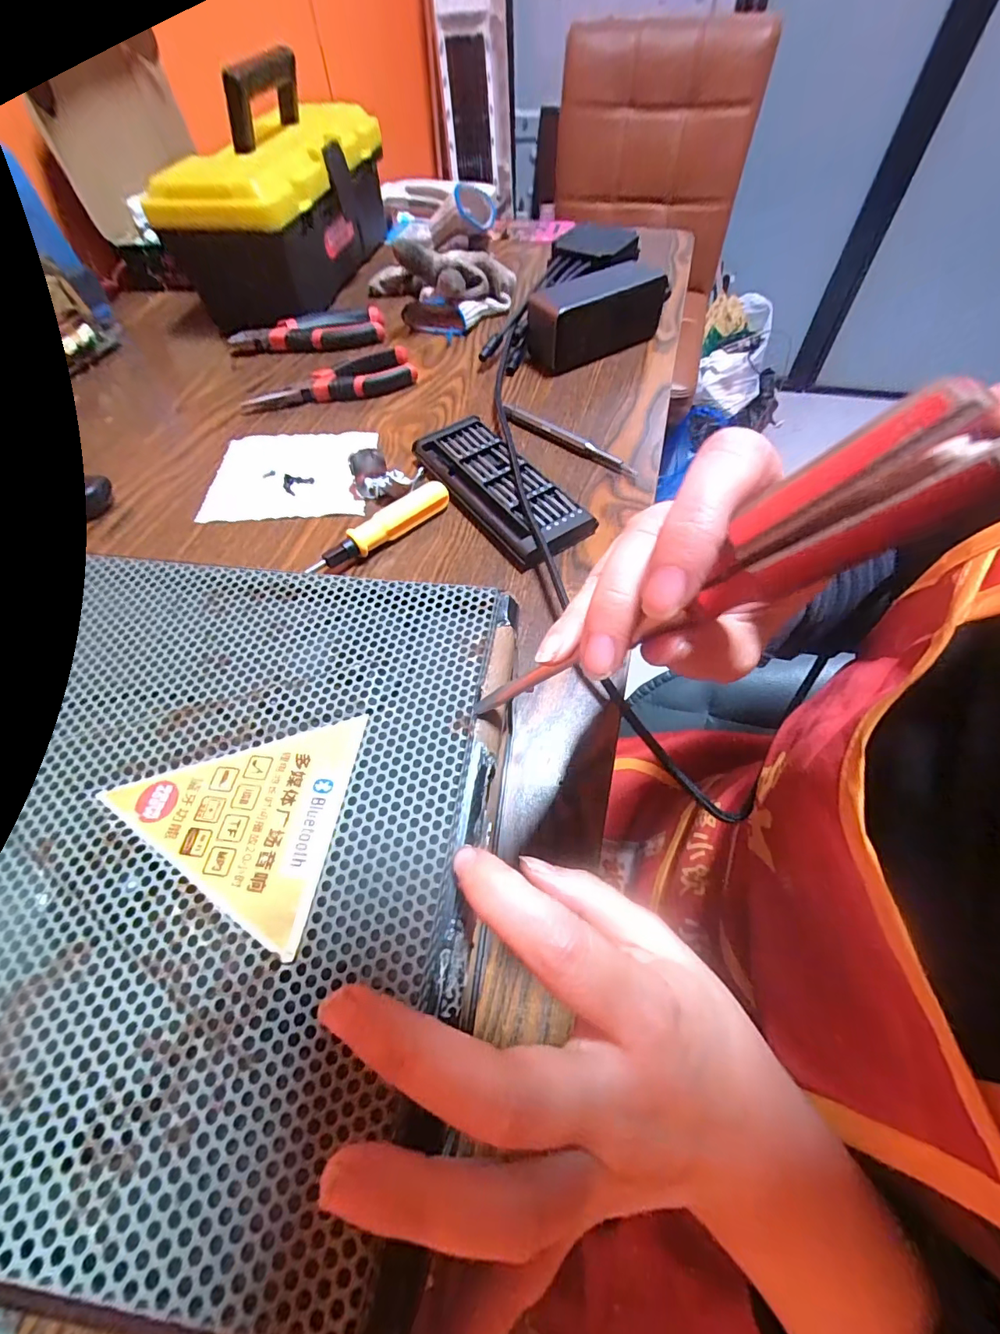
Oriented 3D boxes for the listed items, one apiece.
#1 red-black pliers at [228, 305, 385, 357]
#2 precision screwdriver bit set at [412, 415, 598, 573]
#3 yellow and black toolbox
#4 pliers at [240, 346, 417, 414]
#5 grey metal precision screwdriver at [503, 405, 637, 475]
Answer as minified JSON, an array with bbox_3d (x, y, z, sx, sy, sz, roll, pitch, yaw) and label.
[{"bbox_3d":[-0.208,-0.363,0.526,0.160,0.022,0.065,-4,57,0],"label":"red-black pliers"},{"bbox_3d":[-0.002,-0.138,0.369,0.064,0.016,0.153,-30,61,-16],"label":"precision screwdriver bit set"},{"bbox_3d":[-0.244,-0.533,0.562,0.132,0.154,0.301,11,59,10],"label":"yellow and black toolbox"},{"bbox_3d":[-0.161,-0.271,0.465,0.163,0.023,0.045,-21,59,-10],"label":"pliers"},{"bbox_3d":[0.057,-0.194,0.415,0.135,0.010,0.012,36,66,23],"label":"grey metal precision screwdriver"}]

